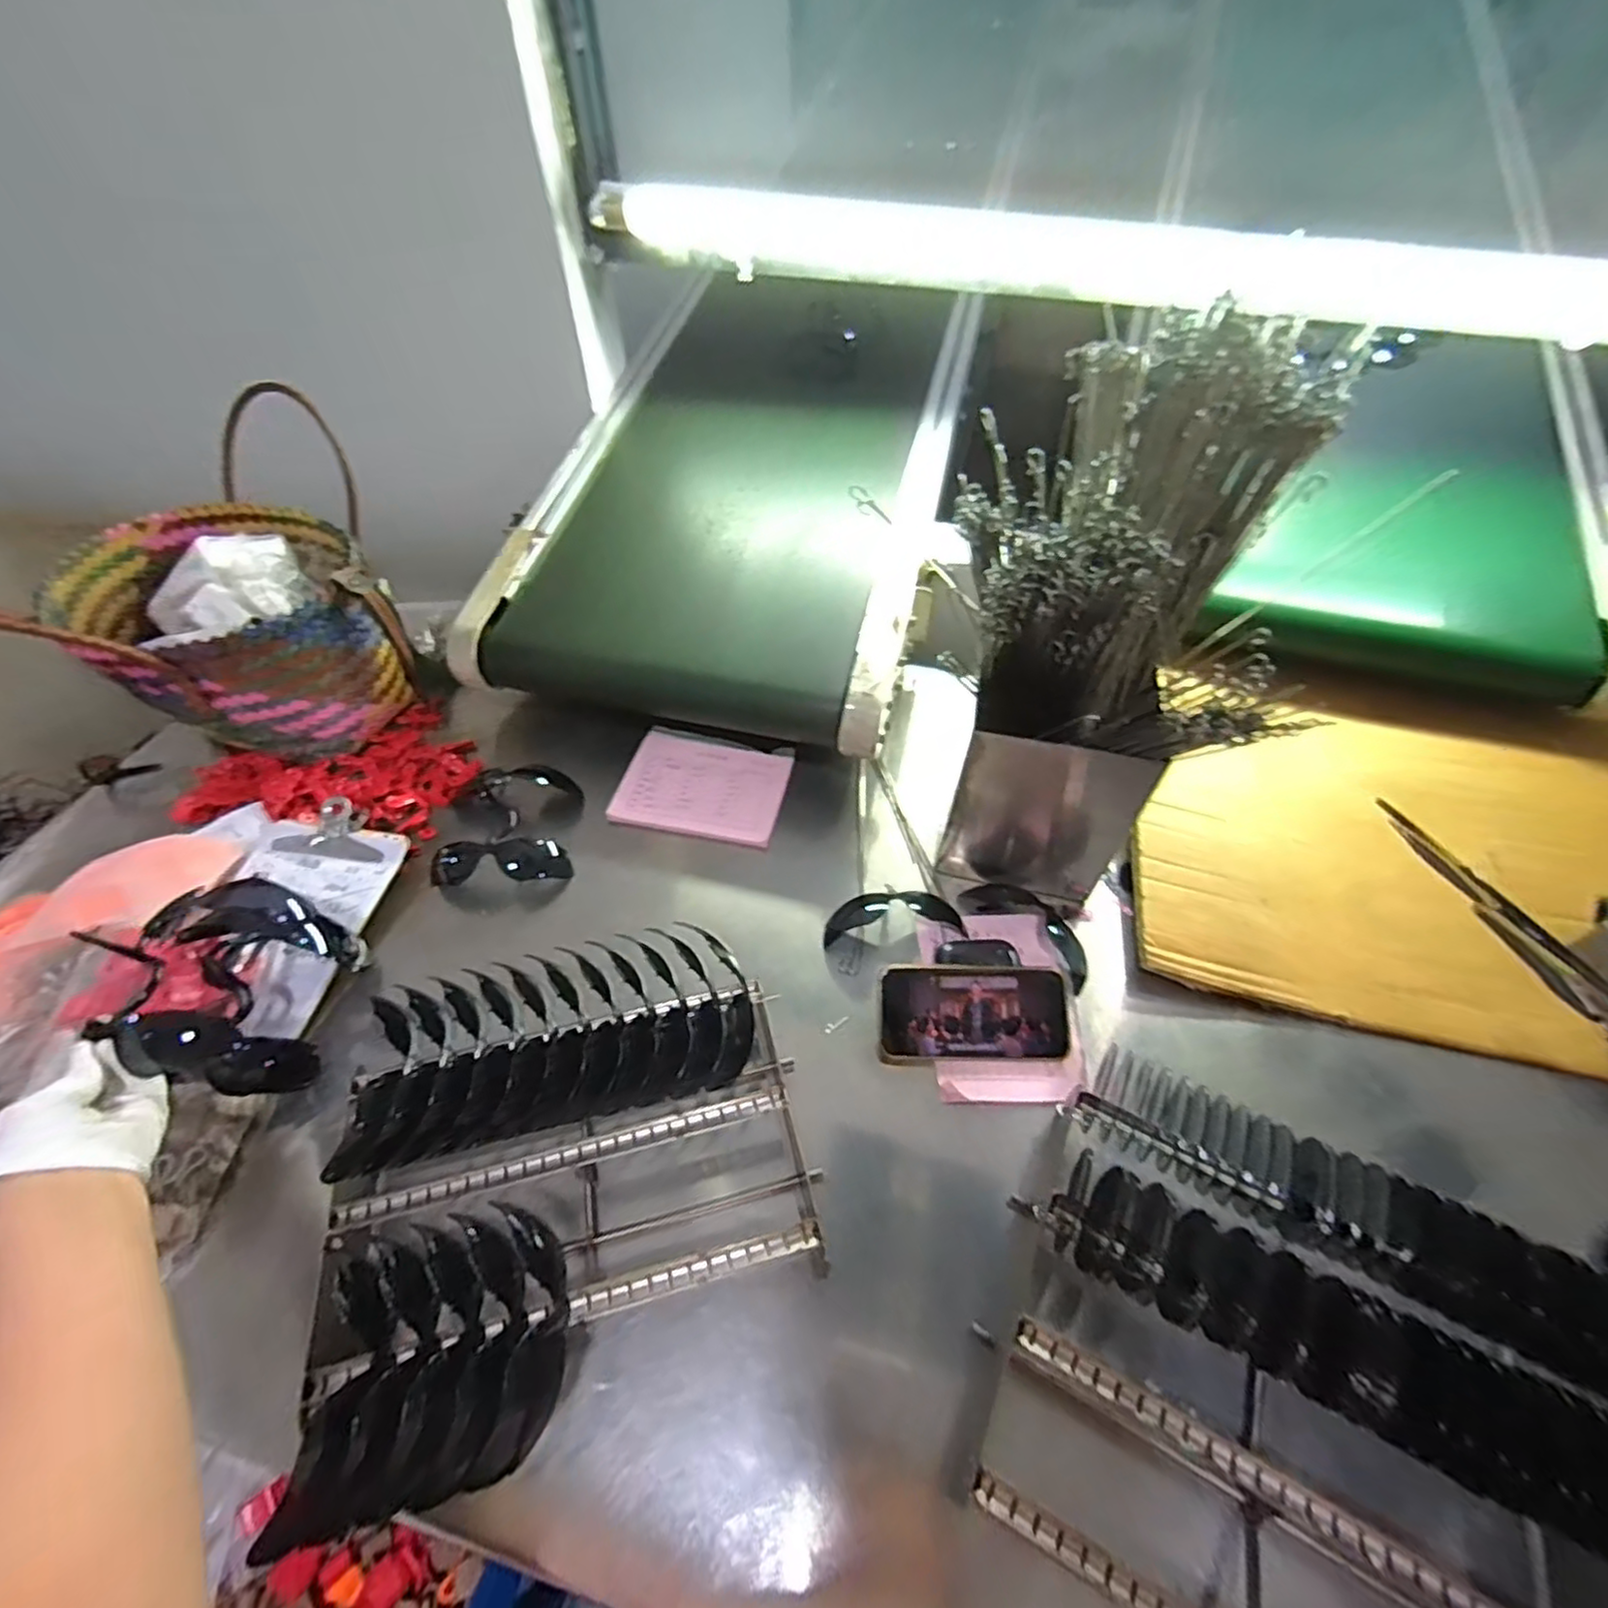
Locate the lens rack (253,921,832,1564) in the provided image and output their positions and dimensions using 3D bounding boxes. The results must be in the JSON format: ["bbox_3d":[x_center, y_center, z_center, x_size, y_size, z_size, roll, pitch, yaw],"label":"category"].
[{"bbox_3d":[-0.161,0.247,0.484,0.308,0.087,0.300,-14,52,-12],"label":"lens rack"}]

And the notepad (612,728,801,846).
[{"bbox_3d":[-0.110,-0.022,0.774,0.180,0.012,0.146,9,52,6],"label":"notepad"}]

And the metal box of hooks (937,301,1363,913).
[{"bbox_3d":[0.240,-0.111,0.558,0.210,0.415,0.206,16,52,13],"label":"metal box of hooks"}]

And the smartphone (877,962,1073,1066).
[{"bbox_3d":[0.143,0.175,0.578,0.157,0.005,0.079,-2,80,1],"label":"smartphone"}]

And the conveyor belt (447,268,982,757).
[{"bbox_3d":[-0.068,-0.414,0.885,0.477,0.251,0.702,11,51,8],"label":"conveyor belt"}]

